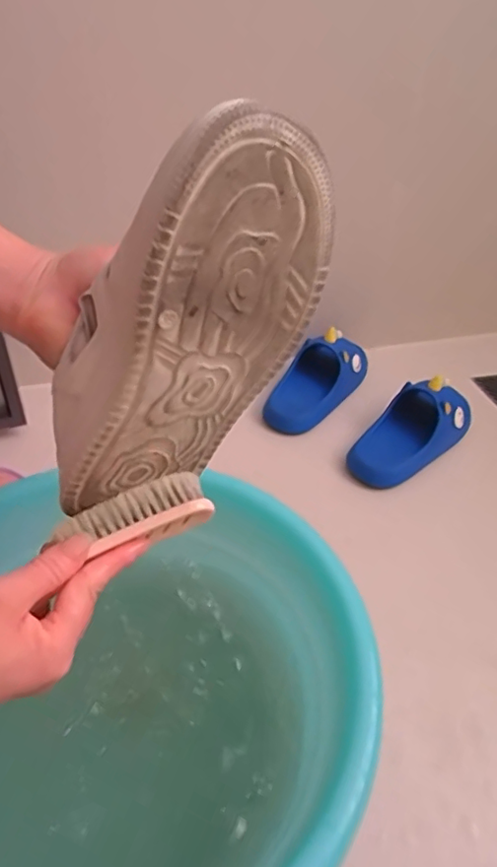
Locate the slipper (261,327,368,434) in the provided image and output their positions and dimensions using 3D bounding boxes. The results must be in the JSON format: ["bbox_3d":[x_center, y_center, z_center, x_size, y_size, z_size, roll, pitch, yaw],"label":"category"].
[{"bbox_3d":[0.099,-0.084,0.834,0.095,0.077,0.211,22,46,25],"label":"slipper"}]

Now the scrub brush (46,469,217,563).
[{"bbox_3d":[-0.070,0.052,0.348,0.092,0.030,0.028,-14,44,-13],"label":"scrub brush"}]

